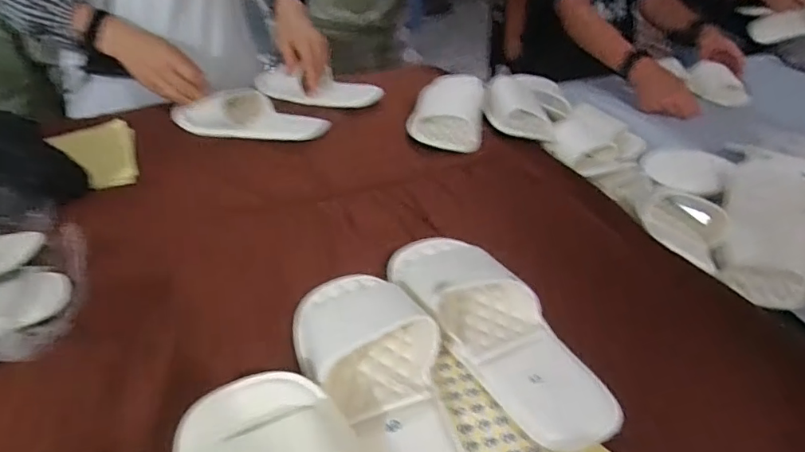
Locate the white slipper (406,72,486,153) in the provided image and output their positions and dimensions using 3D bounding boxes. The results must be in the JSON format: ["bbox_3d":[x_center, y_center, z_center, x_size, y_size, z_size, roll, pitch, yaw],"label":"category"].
[{"bbox_3d":[0.070,-0.186,0.781,0.107,0.063,0.218,3,37,7],"label":"white slipper"}]

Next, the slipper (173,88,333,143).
[{"bbox_3d":[-0.230,-0.172,0.763,0.236,0.045,0.096,3,38,5],"label":"slipper"}]

